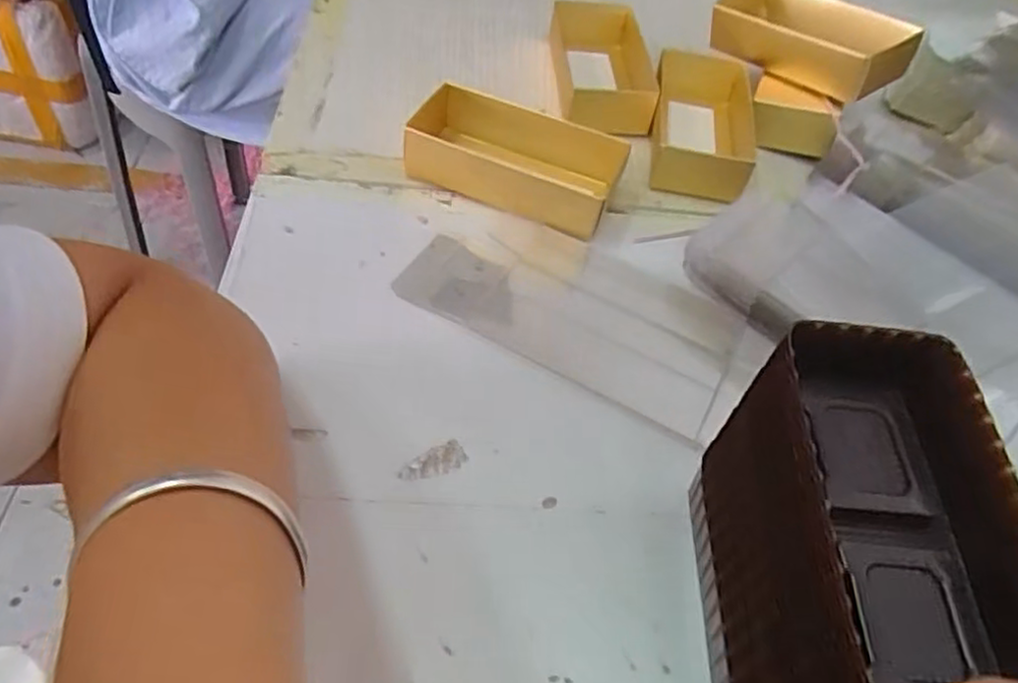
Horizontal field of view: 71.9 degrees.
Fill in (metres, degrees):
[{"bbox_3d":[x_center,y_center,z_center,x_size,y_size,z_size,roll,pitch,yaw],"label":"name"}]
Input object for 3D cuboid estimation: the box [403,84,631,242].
[{"bbox_3d":[0.001,-0.105,0.395,0.118,0.031,0.058,21,51,7],"label":"box"}]

